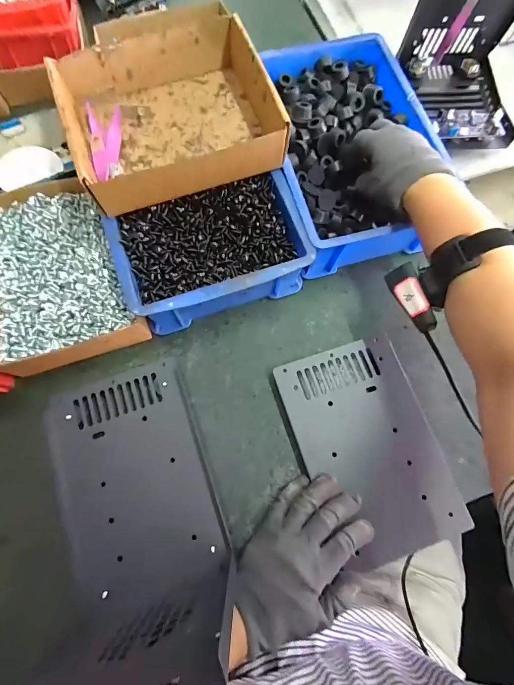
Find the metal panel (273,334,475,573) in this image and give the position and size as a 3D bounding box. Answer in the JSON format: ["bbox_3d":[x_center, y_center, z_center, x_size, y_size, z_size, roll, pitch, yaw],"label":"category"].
[{"bbox_3d":[0.123,0.114,0.367,0.151,0.010,0.222,-18,76,-6],"label":"metal panel"}]

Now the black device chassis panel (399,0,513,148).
[{"bbox_3d":[0.310,-0.419,0.426,0.156,0.242,0.183,-1,74,-2],"label":"black device chassis panel"}]

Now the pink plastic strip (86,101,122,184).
[{"bbox_3d":[-0.171,-0.231,0.376,0.037,0.013,0.104,-11,75,-5],"label":"pink plastic strip"}]

